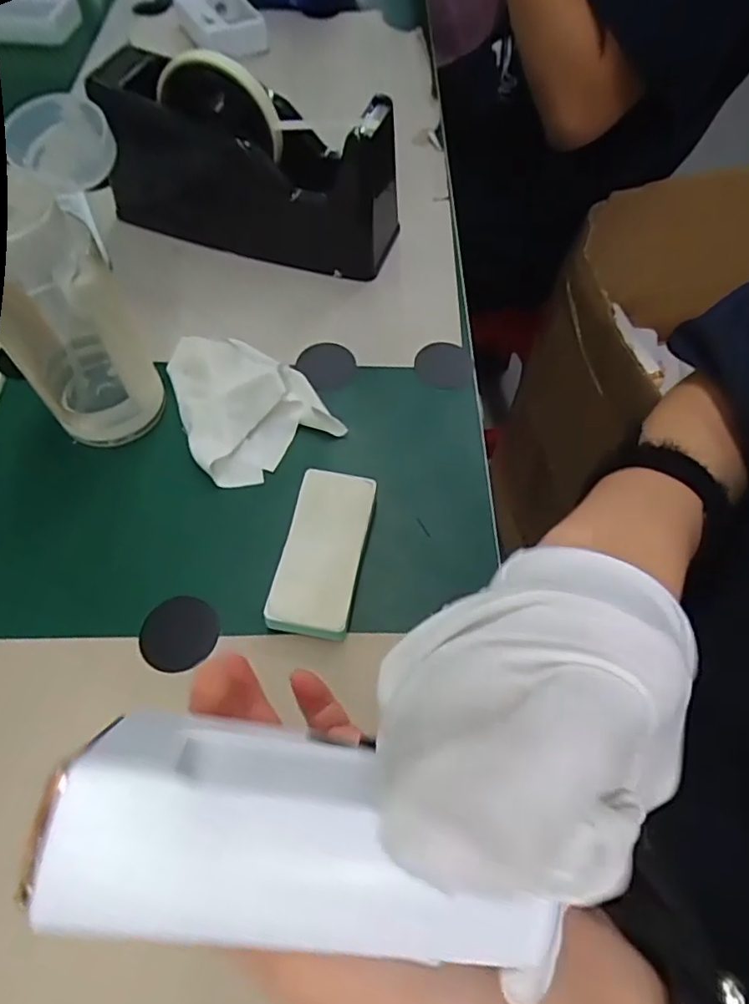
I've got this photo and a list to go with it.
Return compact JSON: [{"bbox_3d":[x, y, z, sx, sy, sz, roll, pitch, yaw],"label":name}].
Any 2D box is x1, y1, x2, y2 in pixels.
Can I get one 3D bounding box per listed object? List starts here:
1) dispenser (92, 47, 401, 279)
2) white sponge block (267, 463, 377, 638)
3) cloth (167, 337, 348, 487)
[{"bbox_3d":[-0.095,-0.237,0.402,0.220,0.099,0.073,15,61,8],"label":"dispenser"},{"bbox_3d":[-0.026,0.026,0.303,0.039,0.019,0.090,10,61,5],"label":"white sponge block"},{"bbox_3d":[-0.081,-0.064,0.352,0.079,0.021,0.103,-31,65,-17],"label":"cloth"}]

